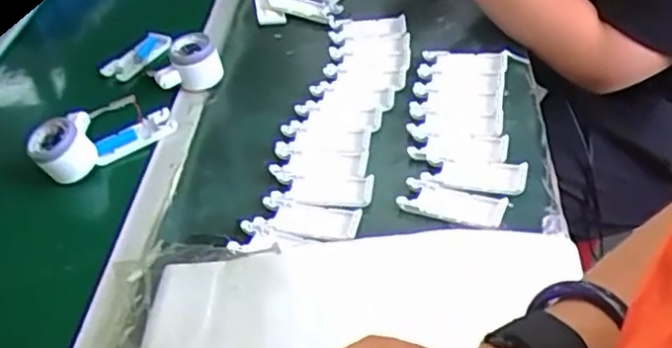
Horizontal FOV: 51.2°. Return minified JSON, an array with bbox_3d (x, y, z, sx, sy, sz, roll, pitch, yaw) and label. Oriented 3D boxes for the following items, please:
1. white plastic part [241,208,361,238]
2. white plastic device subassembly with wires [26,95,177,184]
[{"bbox_3d":[-0.034,0.048,0.719,0.115,0.013,0.044,3,43,11],"label":"white plastic part"},{"bbox_3d":[-0.276,-0.053,0.825,0.164,0.070,0.055,-24,45,-18],"label":"white plastic device subassembly with wires"}]

